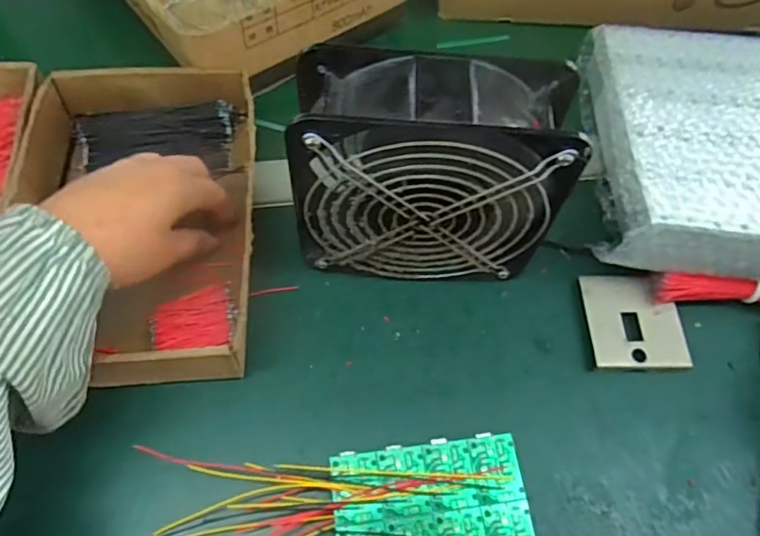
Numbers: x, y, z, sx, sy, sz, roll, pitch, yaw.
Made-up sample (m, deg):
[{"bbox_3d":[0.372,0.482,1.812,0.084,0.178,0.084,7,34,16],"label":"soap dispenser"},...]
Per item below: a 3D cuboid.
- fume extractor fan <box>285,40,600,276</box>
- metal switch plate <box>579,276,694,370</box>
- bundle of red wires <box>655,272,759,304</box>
[{"bbox_3d":[0.027,-0.049,0.333,0.144,0.151,0.056,5,61,-2],"label":"fume extractor fan"},{"bbox_3d":[0.170,0.036,0.373,0.064,0.005,0.062,1,63,-5],"label":"metal switch plate"},{"bbox_3d":[0.255,0.019,0.372,0.139,0.035,0.019,6,61,-1],"label":"bundle of red wires"}]

